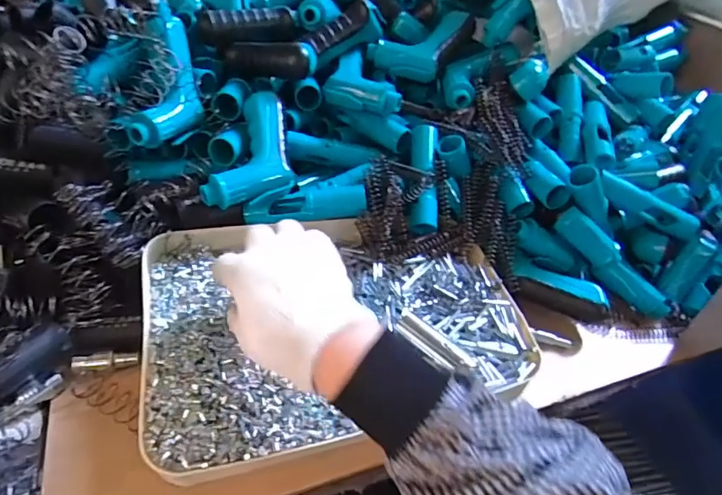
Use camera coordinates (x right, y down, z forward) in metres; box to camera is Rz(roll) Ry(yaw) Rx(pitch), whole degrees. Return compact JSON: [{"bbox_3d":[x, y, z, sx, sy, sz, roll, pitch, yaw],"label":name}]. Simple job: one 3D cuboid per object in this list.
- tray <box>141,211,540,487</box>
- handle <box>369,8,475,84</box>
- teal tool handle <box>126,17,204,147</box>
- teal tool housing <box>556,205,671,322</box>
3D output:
[{"bbox_3d":[-0.020,0.047,0.438,0.328,0.035,0.243,-9,43,-19],"label":"tray"},{"bbox_3d":[0.090,-0.247,0.591,0.149,0.034,0.068,-33,52,-16],"label":"handle"},{"bbox_3d":[-0.187,-0.161,0.477,0.058,0.043,0.146,6,69,-2],"label":"teal tool handle"},{"bbox_3d":[0.279,0.021,0.533,0.170,0.035,0.032,43,43,-8],"label":"teal tool housing"}]

